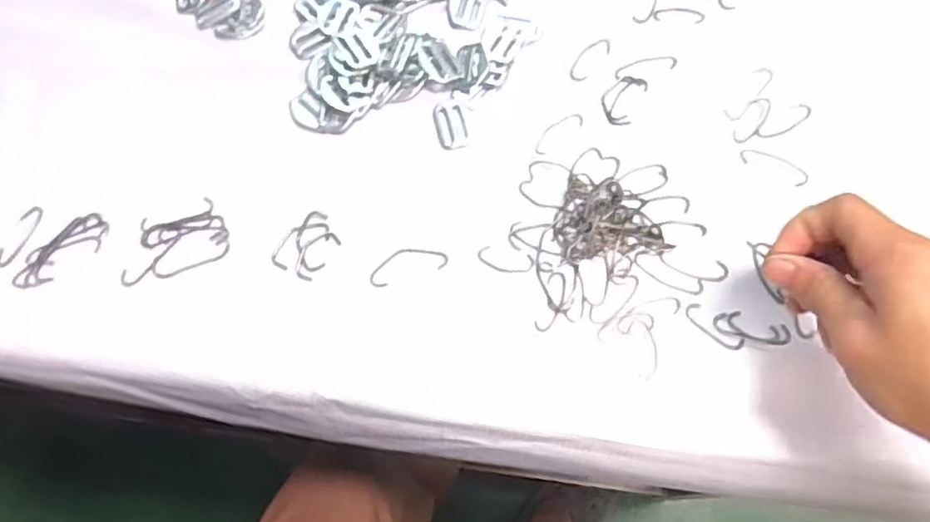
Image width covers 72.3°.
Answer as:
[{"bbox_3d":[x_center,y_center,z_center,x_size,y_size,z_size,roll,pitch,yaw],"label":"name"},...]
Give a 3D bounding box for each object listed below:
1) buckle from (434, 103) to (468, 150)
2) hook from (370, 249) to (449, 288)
[{"bbox_3d":[-0.009,-0.086,0.398,0.018,0.004,0.033,-9,69,0],"label":"buckle"},{"bbox_3d":[-0.033,0.001,0.363,0.046,0.004,0.019,-17,69,-3],"label":"hook"}]

